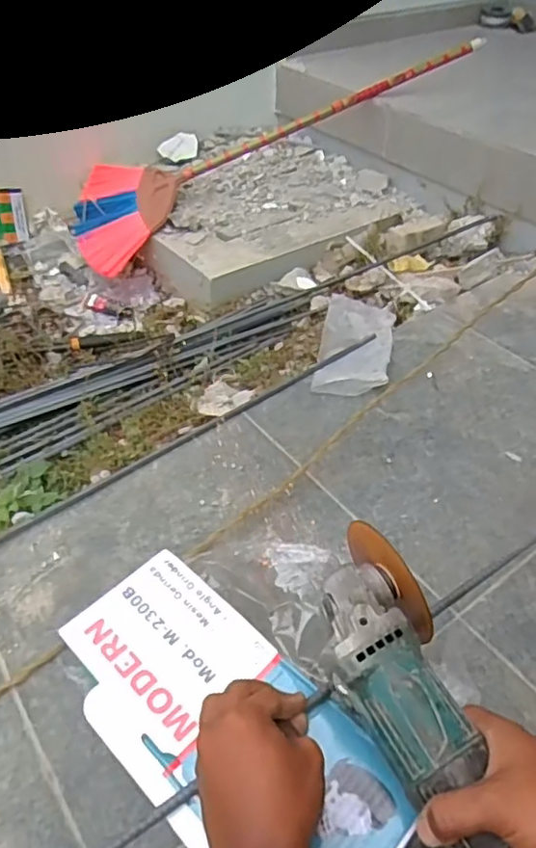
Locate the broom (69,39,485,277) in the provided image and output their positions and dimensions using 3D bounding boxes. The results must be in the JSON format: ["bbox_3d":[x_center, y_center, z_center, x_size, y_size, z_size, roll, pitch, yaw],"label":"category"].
[{"bbox_3d":[0.025,-0.581,1.274,0.931,0.083,0.359,-27,50,-5],"label":"broom"}]

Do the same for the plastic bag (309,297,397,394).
[{"bbox_3d":[0.133,-0.122,0.935,0.105,0.018,0.219,8,47,9],"label":"plastic bag"}]

